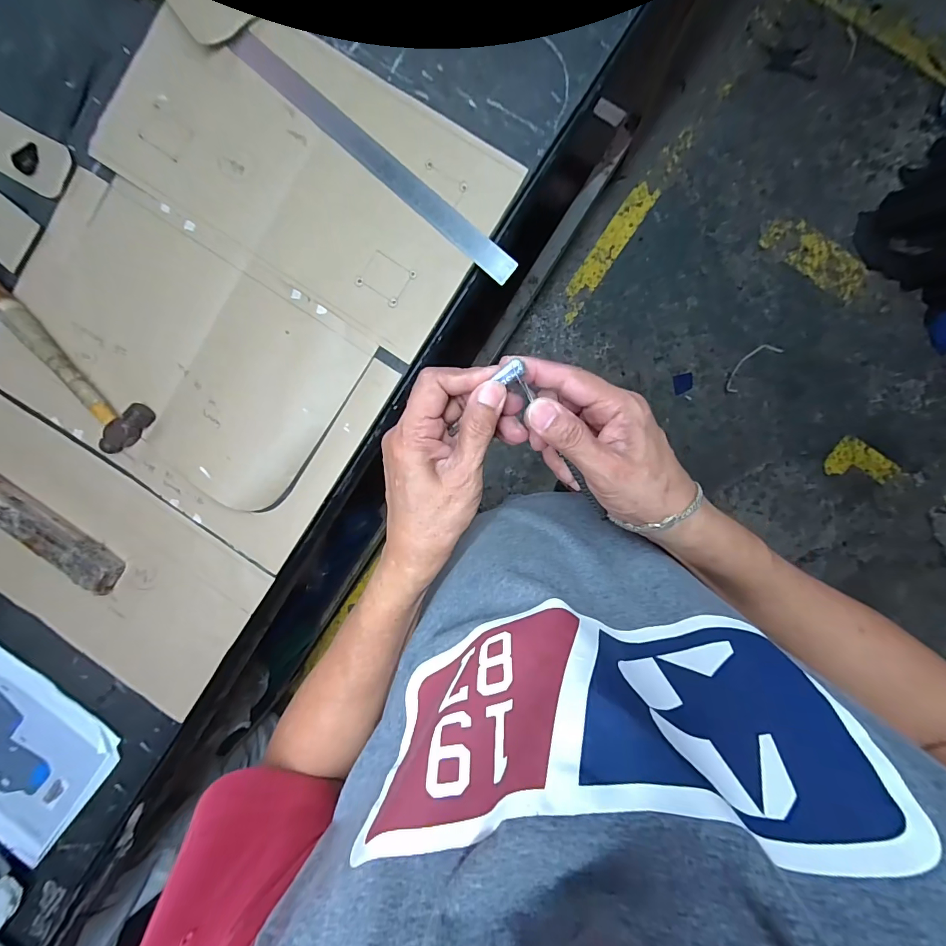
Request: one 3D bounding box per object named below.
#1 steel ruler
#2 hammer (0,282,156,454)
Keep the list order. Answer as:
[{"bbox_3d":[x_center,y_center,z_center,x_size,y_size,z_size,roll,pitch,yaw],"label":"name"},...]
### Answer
[{"bbox_3d":[-0.115,-0.371,0.483,0.417,0.007,0.032,42,95,1],"label":"steel ruler"},{"bbox_3d":[-0.532,-0.152,0.509,0.307,0.029,0.065,43,95,0],"label":"hammer"}]

